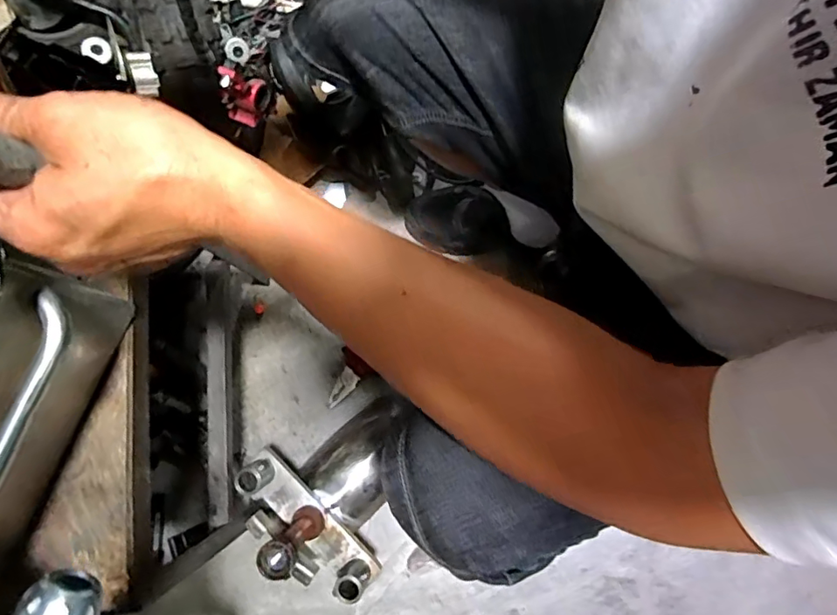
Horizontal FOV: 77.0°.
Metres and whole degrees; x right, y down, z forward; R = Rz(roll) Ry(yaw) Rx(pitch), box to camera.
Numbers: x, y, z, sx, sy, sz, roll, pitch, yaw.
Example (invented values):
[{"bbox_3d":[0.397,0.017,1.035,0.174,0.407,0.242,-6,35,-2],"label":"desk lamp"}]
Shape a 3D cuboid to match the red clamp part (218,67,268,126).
[{"bbox_3d":[-0.160,-0.196,0.484,0.044,0.062,0.023,-28,79,-4],"label":"red clamp part"}]

